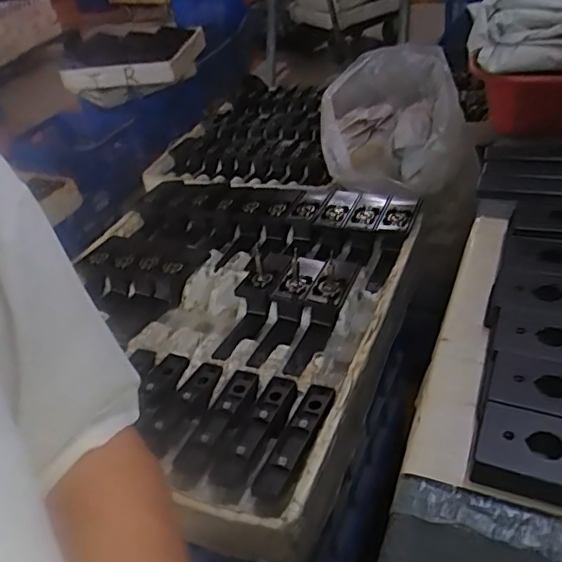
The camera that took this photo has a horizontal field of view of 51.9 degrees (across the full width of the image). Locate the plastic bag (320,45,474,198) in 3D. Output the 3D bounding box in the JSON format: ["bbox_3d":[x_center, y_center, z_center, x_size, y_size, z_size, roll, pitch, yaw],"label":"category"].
[{"bbox_3d":[0.235,-0.312,1.183,0.284,0.240,0.290,1,39,17],"label":"plastic bag"}]

